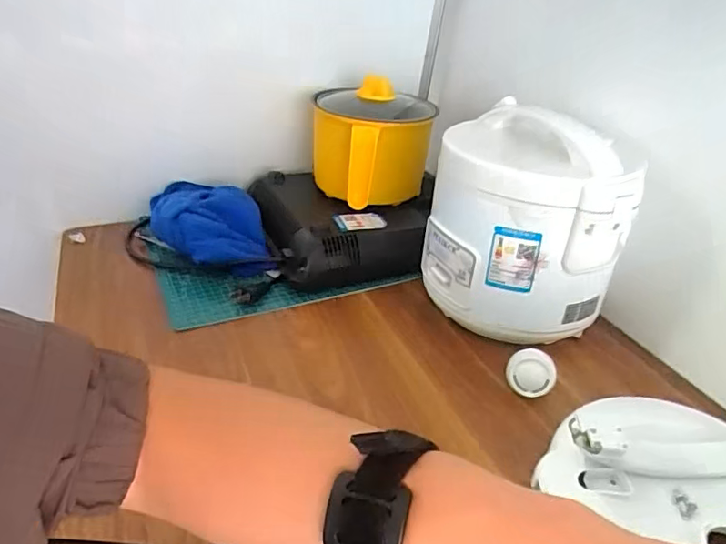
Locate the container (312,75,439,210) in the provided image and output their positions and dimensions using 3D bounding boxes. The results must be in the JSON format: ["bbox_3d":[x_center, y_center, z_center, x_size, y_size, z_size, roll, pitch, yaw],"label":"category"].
[{"bbox_3d":[0.009,-0.174,0.743,0.157,0.144,0.179,5,31,0],"label":"container"}]

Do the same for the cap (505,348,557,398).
[{"bbox_3d":[0.160,0.096,0.514,0.045,0.045,0.019,46,16,11],"label":"cap"}]

